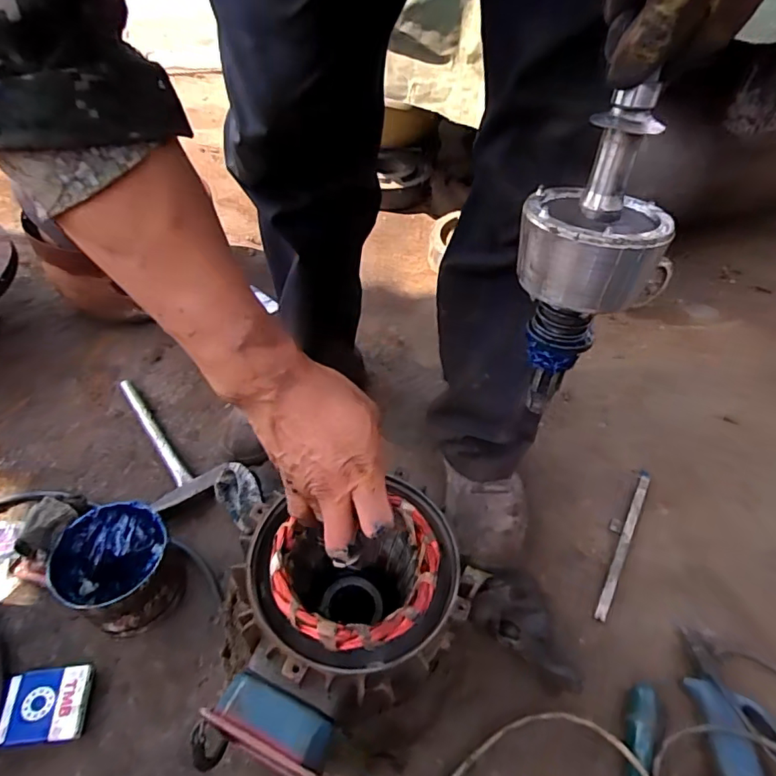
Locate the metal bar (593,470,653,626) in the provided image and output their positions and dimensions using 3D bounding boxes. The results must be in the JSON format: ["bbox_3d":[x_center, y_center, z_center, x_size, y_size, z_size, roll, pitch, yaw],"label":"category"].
[{"bbox_3d":[0.325,0.206,0.703,0.014,0.013,0.248,25,53,19],"label":"metal bar"}]

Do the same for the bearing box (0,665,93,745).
[{"bbox_3d":[-0.359,0.331,0.536,0.081,0.028,0.068,-3,49,-4],"label":"bearing box"}]

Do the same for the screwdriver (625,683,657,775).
[{"bbox_3d":[0.236,0.407,0.504,0.026,0.022,0.224,21,51,16],"label":"screwdriver"}]

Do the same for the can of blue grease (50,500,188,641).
[{"bbox_3d":[-0.310,0.211,0.603,0.124,0.109,0.112,36,57,23],"label":"can of blue grease"}]

